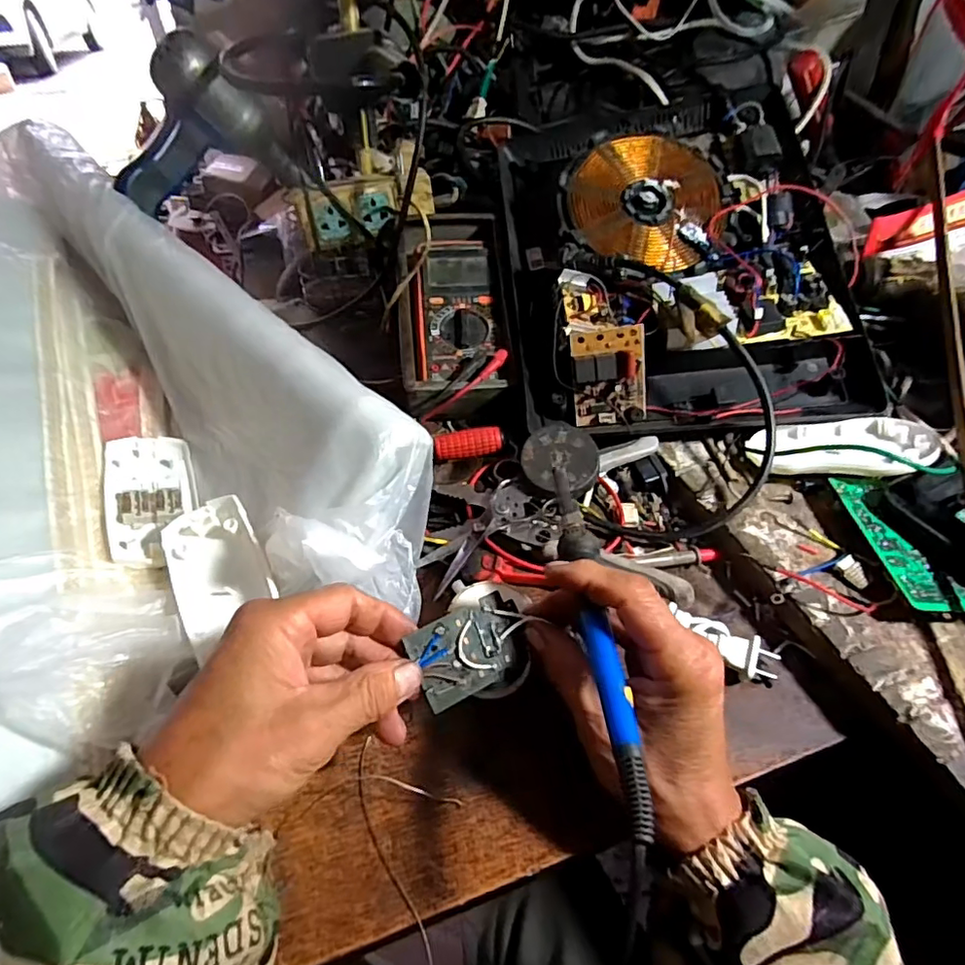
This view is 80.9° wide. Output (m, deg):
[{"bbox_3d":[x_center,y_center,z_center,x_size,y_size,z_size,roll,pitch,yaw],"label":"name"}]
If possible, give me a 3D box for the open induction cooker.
[{"bbox_3d":[0.164,-0.215,0.505,0.280,0.083,0.364,-6,68,2],"label":"open induction cooker"}]

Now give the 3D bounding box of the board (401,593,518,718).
[{"bbox_3d":[-0.006,0.088,0.298,0.059,0.004,0.041,-22,85,-18],"label":"board"}]

